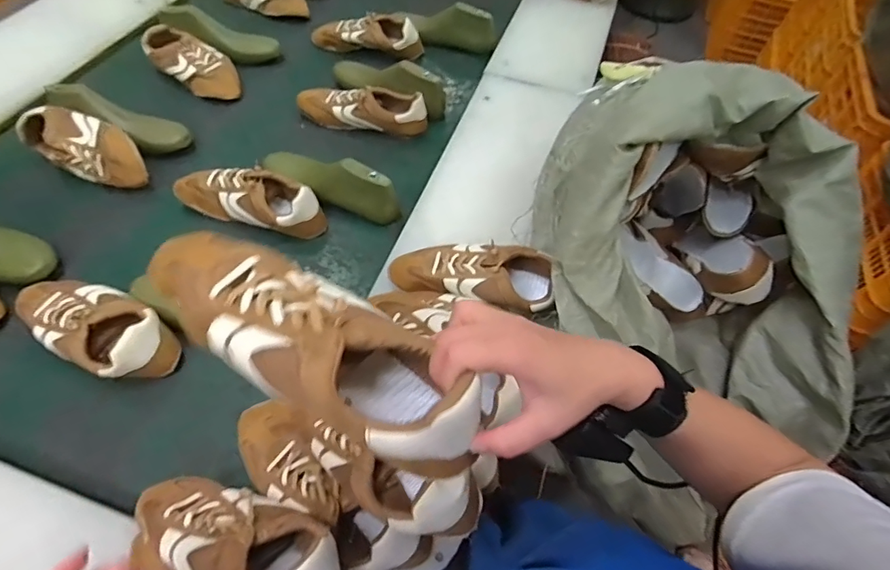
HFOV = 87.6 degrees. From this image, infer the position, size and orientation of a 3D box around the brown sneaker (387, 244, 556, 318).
[{"bbox_3d":[0.039,-0.021,0.696,0.231,0.083,0.093,16,58,6],"label":"brown sneaker"}]

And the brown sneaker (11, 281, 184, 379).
[{"bbox_3d":[-0.500,0.049,0.653,0.254,0.082,0.110,23,59,10],"label":"brown sneaker"}]

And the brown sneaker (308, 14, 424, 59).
[{"bbox_3d":[-0.191,-0.606,1.124,0.270,0.077,0.080,12,57,3],"label":"brown sneaker"}]

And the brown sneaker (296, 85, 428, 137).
[{"bbox_3d":[-0.174,-0.358,0.973,0.273,0.090,0.083,4,57,-2],"label":"brown sneaker"}]

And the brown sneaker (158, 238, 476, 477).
[{"bbox_3d":[-0.092,0.038,0.322,0.245,0.081,0.087,30,60,12],"label":"brown sneaker"}]

